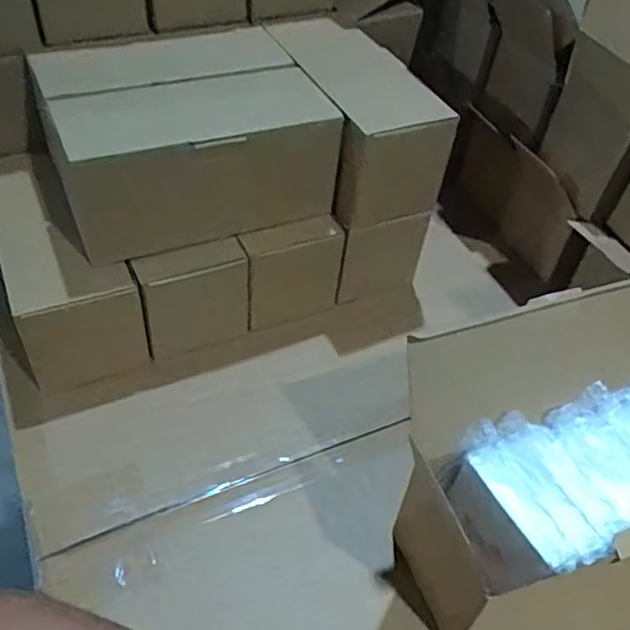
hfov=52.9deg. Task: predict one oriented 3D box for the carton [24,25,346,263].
[{"bbox_3d":[-0.116,-0.169,0.555,0.217,0.110,0.197,-15,49,-18],"label":"carton"}]

